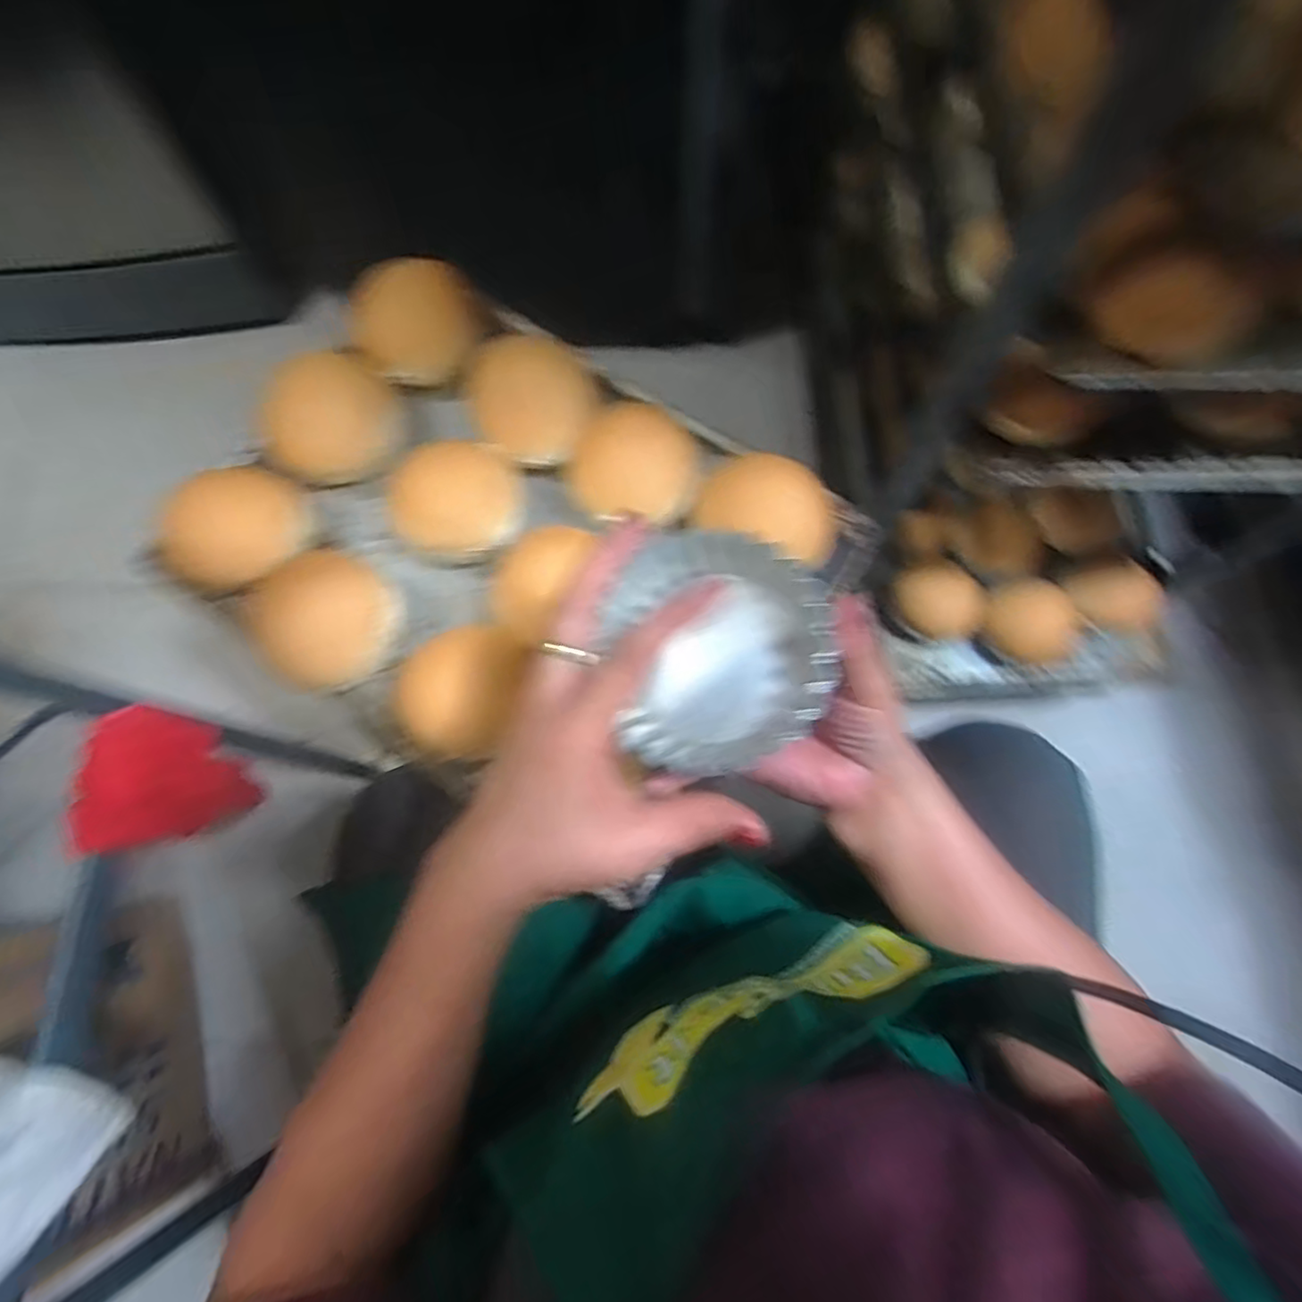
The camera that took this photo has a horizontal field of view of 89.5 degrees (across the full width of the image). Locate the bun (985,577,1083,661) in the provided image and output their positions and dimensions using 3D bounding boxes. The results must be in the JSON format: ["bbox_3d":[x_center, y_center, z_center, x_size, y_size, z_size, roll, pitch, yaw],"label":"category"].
[{"bbox_3d":[0.403,-0.029,0.697,0.094,0.063,0.078,37,77,12],"label":"bun"}]

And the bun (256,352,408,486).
[{"bbox_3d":[-0.239,-0.173,0.490,0.100,0.060,0.078,-34,75,-9],"label":"bun"}]

